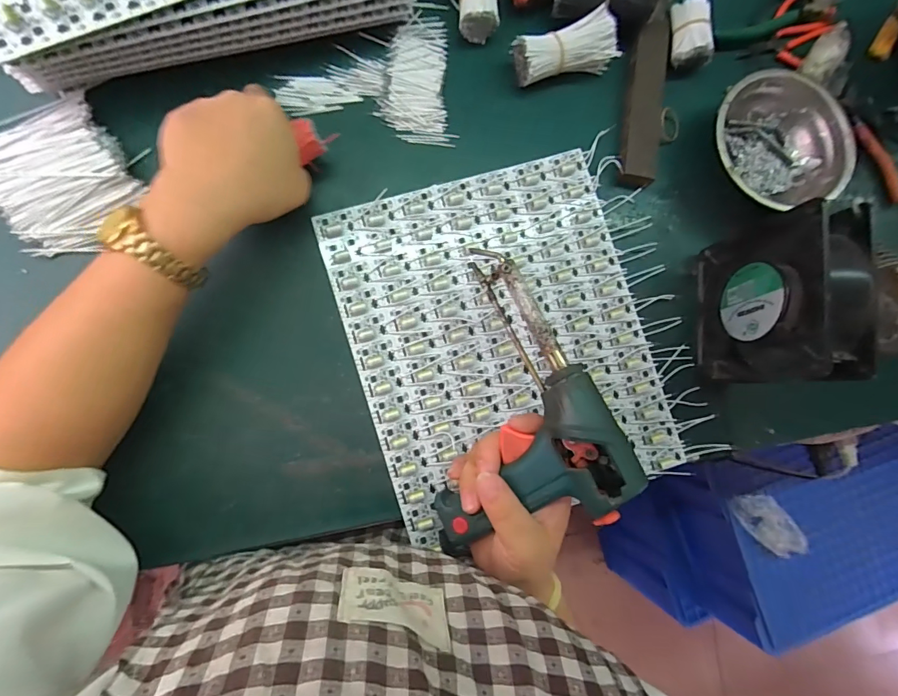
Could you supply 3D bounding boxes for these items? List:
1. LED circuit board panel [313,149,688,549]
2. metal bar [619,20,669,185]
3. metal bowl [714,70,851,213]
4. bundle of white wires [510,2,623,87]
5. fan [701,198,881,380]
[{"bbox_3d":[0.049,-0.011,0.366,0.246,0.010,0.273,-17,88,-8],"label":"LED circuit board panel"},{"bbox_3d":[0.176,-0.218,0.391,0.034,0.012,0.154,9,84,-6],"label":"metal bar"},{"bbox_3d":[0.293,-0.181,0.391,0.126,0.035,0.122,1,85,-7],"label":"metal bowl"},{"bbox_3d":[0.100,-0.253,0.375,0.088,0.042,0.031,-17,88,-8],"label":"bundle of white wires"},{"bbox_3d":[0.249,-0.034,0.331,0.044,0.117,0.120,4,85,-6],"label":"fan"}]

